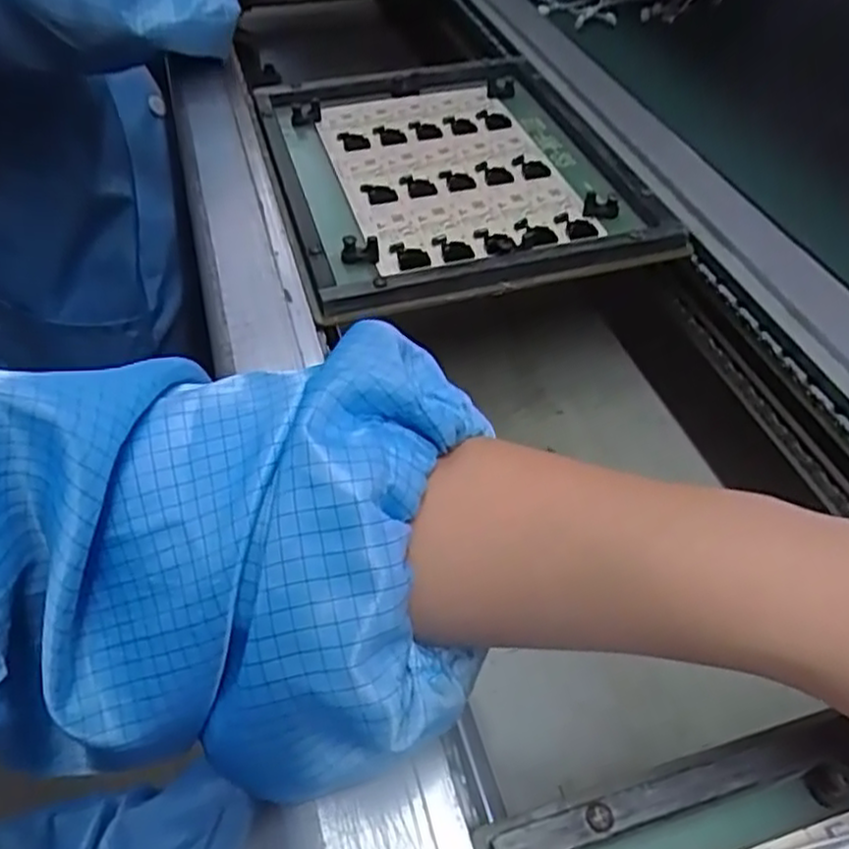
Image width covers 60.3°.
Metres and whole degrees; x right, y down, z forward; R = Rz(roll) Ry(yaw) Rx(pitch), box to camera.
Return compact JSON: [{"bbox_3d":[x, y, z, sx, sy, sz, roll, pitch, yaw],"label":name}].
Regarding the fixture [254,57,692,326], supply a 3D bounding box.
[{"bbox_3d":[0.012,-0.156,0.446,0.194,0.021,0.240,-14,51,-11],"label":"fixture"}]

